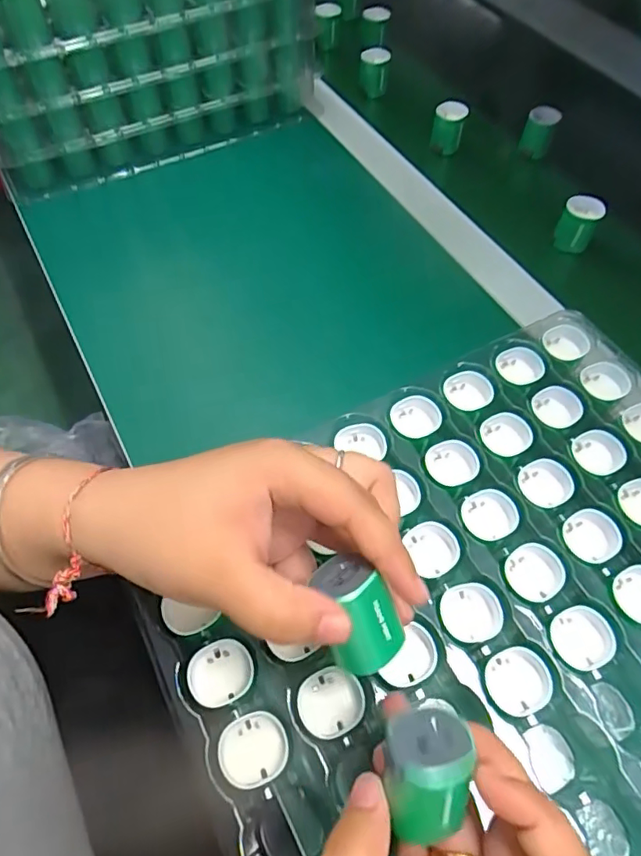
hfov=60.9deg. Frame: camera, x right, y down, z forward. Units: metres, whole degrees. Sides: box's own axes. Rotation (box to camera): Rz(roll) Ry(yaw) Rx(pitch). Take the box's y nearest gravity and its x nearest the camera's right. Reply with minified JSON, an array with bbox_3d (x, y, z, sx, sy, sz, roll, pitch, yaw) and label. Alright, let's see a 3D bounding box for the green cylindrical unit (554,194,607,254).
[{"bbox_3d":[0.214,-0.170,0.453,0.030,0.038,0.028,0,60,0],"label":"green cylindrical unit"}]

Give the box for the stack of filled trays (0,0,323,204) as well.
[{"bbox_3d":[-0.187,-0.379,0.497,0.289,0.153,0.260,-24,63,-13],"label":"stack of filled trays"}]

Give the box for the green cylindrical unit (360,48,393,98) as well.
[{"bbox_3d":[0.056,-0.372,0.574,0.030,0.043,0.029,0,60,0],"label":"green cylindrical unit"}]

